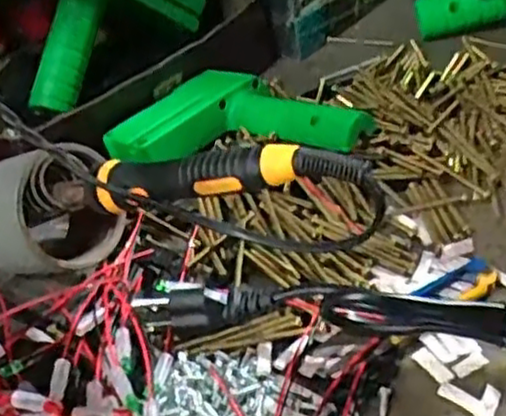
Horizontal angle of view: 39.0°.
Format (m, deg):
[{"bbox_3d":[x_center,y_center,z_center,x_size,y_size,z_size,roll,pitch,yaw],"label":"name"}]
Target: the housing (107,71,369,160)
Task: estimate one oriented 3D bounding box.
[{"bbox_3d":[-0.011,-0.061,0.477,0.165,0.029,0.101,-8,39,3],"label":"housing"}]

